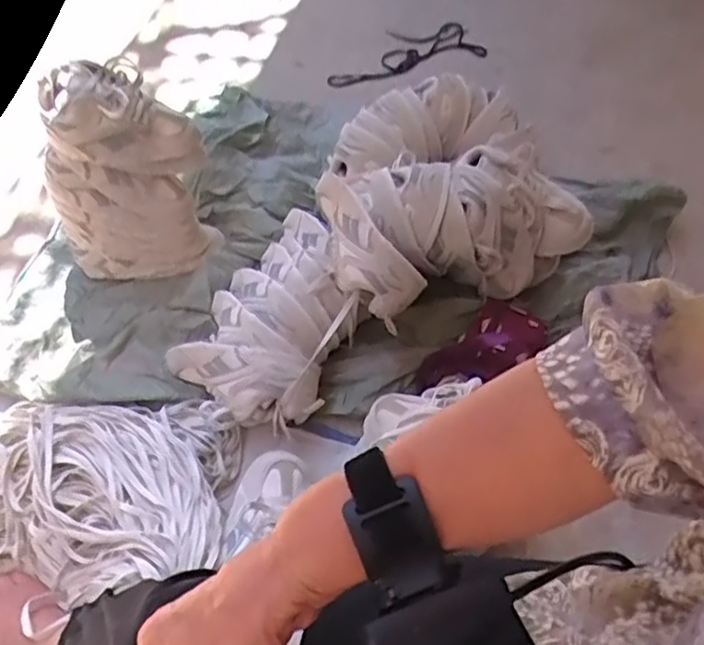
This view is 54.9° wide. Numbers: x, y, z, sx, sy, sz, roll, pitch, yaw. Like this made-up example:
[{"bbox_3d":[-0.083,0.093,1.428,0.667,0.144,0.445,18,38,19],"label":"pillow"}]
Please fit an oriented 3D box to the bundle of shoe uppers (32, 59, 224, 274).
[{"bbox_3d":[-0.342,-0.220,1.048,0.238,0.310,0.120,-18,56,-16],"label":"bundle of shoe uppers"}]

